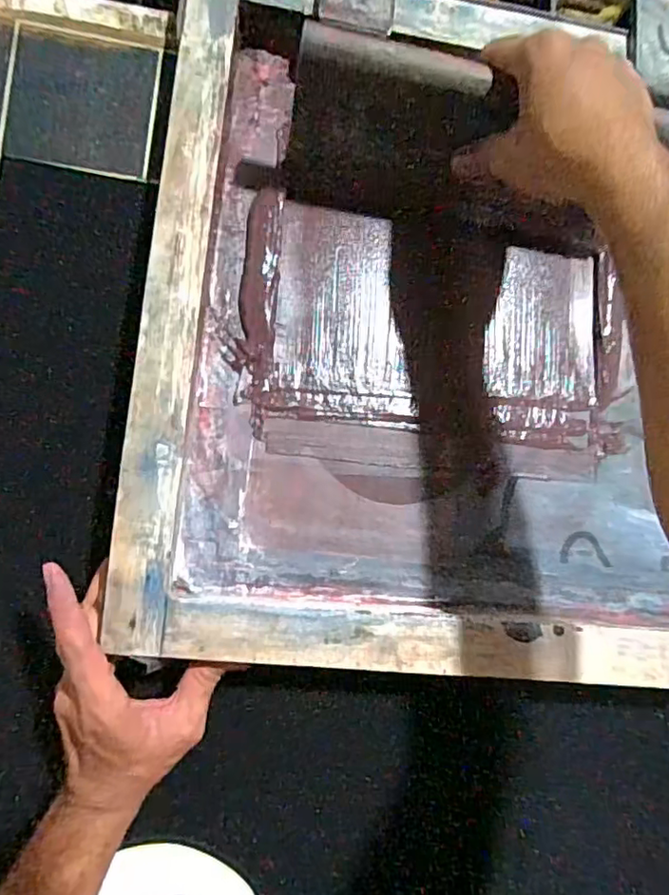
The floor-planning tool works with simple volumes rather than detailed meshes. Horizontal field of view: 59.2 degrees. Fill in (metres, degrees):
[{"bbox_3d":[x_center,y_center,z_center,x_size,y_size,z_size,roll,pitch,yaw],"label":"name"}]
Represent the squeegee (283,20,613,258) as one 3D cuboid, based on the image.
[{"bbox_3d":[0.084,-0.201,0.399,0.227,0.123,0.028,5,64,-7],"label":"squeegee"}]

